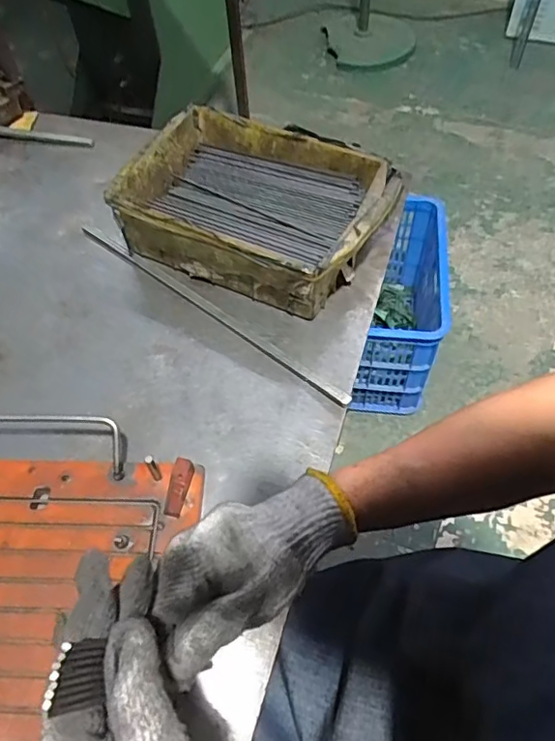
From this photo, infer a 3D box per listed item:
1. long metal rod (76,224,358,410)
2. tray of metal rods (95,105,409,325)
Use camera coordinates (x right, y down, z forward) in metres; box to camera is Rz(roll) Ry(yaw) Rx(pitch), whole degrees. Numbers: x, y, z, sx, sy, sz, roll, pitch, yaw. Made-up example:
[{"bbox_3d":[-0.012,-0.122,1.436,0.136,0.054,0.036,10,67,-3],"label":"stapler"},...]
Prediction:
[{"bbox_3d":[-0.078,-0.065,0.560,0.364,0.006,0.008,34,64,22],"label":"long metal rod"},{"bbox_3d":[-0.023,-0.170,0.588,0.263,0.077,0.182,24,60,17],"label":"tray of metal rods"}]

